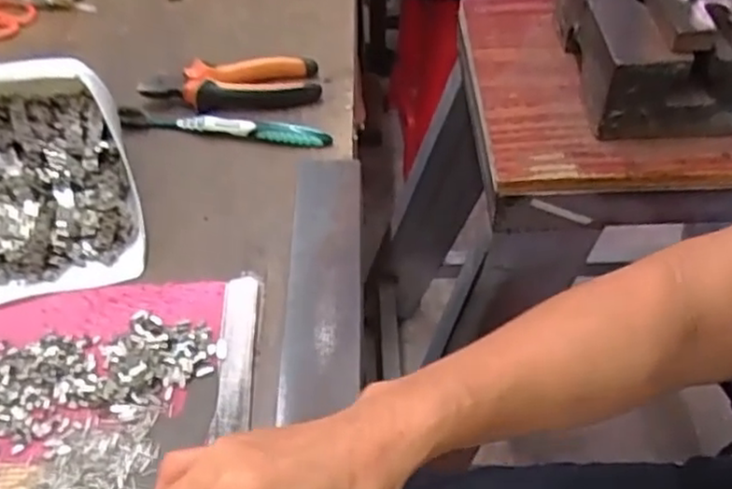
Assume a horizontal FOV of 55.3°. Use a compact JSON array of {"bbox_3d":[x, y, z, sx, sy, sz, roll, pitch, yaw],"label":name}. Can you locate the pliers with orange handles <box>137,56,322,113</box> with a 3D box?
[{"bbox_3d":[-0.117,-0.138,0.607,0.149,0.026,0.053,-9,49,-6],"label":"pliers with orange handles"}]

